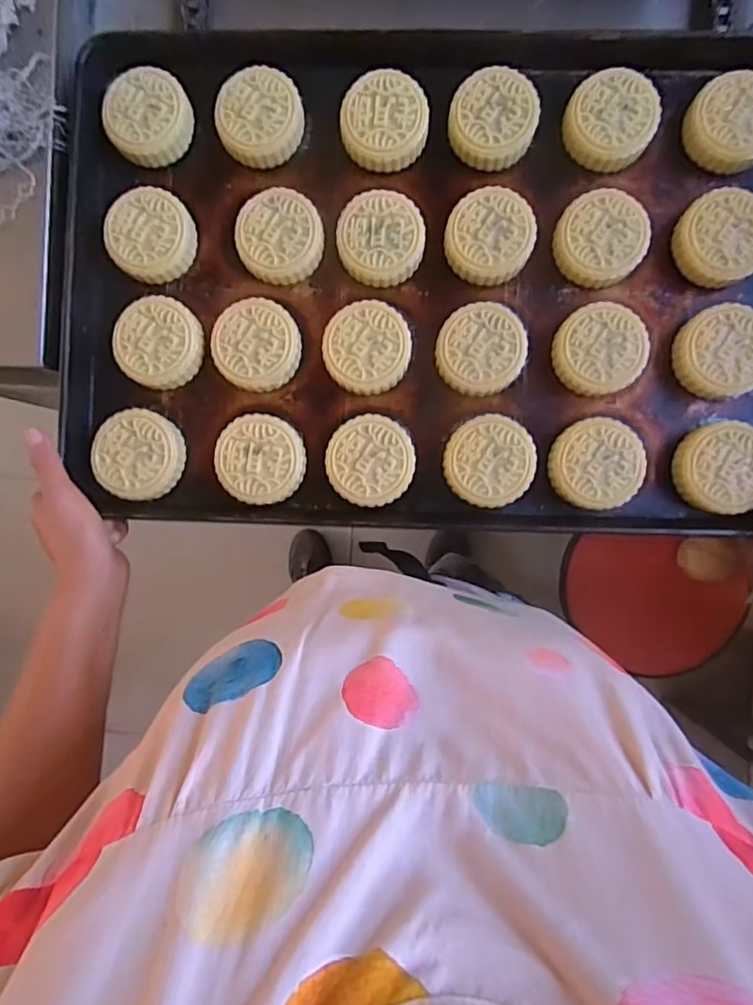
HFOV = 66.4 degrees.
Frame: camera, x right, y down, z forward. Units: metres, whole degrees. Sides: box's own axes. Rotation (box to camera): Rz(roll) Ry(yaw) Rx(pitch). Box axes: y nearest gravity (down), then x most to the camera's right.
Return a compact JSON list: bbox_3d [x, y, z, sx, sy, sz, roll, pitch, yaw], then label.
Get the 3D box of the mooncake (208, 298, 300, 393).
[{"bbox_3d":[-0.099,-0.129,0.474,0.067,0.026,0.067,0,79,0],"label":"mooncake"}]

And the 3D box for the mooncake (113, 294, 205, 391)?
[{"bbox_3d":[-0.180,-0.133,0.474,0.068,0.026,0.068,0,79,0],"label":"mooncake"}]

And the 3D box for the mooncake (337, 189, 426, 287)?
[{"bbox_3d":[0.004,-0.217,0.473,0.069,0.025,0.068,0,79,0],"label":"mooncake"}]

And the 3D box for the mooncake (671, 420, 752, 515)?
[{"bbox_3d":[0.276,-0.027,0.457,0.067,0.025,0.069,9,79,2],"label":"mooncake"}]

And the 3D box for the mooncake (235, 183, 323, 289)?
[{"bbox_3d":[-0.080,-0.220,0.476,0.069,0.027,0.068,0,79,0],"label":"mooncake"}]

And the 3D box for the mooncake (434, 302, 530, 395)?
[{"bbox_3d":[0.085,-0.124,0.466,0.070,0.020,0.070,-1,79,0],"label":"mooncake"}]

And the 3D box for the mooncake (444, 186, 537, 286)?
[{"bbox_3d":[0.092,-0.217,0.470,0.069,0.025,0.069,5,79,1],"label":"mooncake"}]

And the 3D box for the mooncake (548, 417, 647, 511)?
[{"bbox_3d":[0.176,-0.030,0.459,0.068,0.021,0.069,6,79,1],"label":"mooncake"}]

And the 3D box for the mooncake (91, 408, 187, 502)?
[{"bbox_3d":[-0.195,-0.040,0.470,0.067,0.026,0.070,0,79,0],"label":"mooncake"}]

